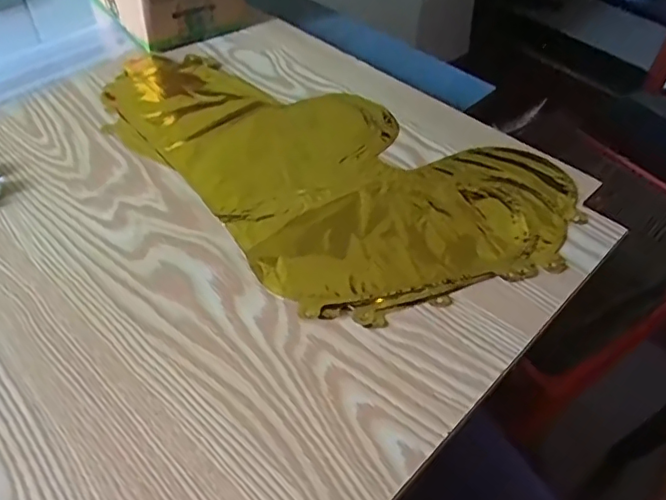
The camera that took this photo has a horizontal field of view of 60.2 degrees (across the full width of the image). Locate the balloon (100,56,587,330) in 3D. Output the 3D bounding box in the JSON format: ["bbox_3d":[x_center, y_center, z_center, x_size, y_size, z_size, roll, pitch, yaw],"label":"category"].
[{"bbox_3d":[-0.027,-0.085,0.513,0.444,0.011,0.255,30,52,23],"label":"balloon"}]

